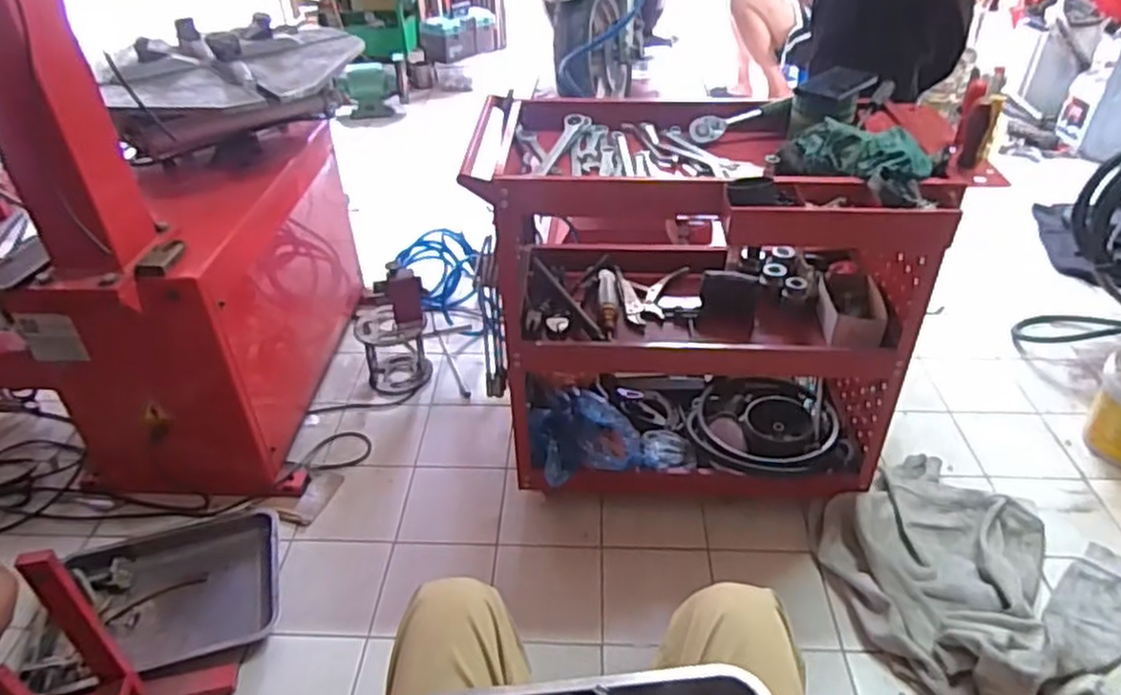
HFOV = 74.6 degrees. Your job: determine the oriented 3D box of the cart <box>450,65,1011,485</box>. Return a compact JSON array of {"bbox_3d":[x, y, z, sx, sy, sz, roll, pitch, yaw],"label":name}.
[{"bbox_3d":[0.255,-0.101,1.381,0.758,0.670,0.474,3,37,6],"label":"cart"}]

